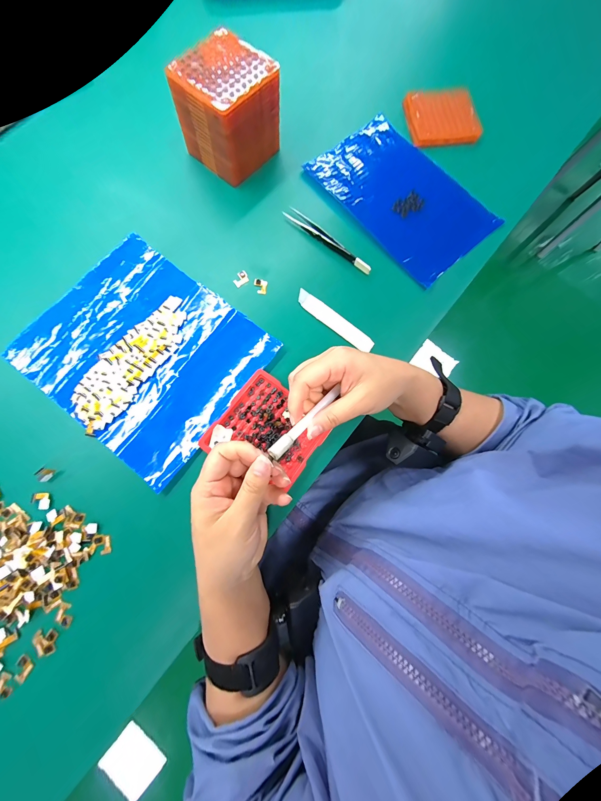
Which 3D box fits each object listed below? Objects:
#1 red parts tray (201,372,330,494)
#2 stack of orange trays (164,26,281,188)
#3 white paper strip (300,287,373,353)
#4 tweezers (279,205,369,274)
[{"bbox_3d":[-0.033,0.033,0.284,0.100,0.008,0.096,37,79,7],"label":"red parts tray"},{"bbox_3d":[-0.081,-0.331,0.325,0.083,0.084,0.093,39,79,7],"label":"stack of orange trays"},{"bbox_3d":[0.039,-0.090,0.317,0.101,0.004,0.020,38,84,3],"label":"white paper strip"},{"bbox_3d":[0.031,-0.191,0.334,0.126,0.010,0.015,42,80,8],"label":"tweezers"}]

